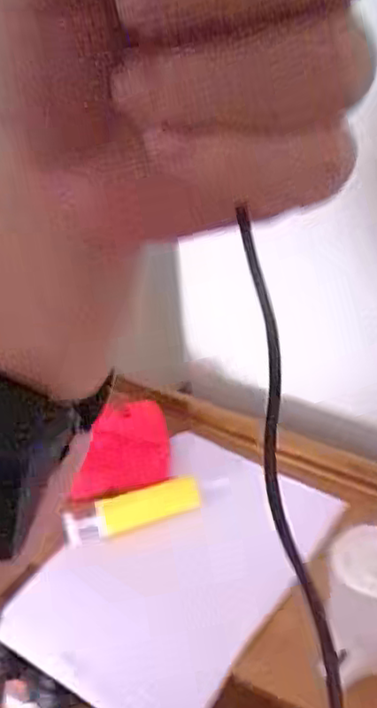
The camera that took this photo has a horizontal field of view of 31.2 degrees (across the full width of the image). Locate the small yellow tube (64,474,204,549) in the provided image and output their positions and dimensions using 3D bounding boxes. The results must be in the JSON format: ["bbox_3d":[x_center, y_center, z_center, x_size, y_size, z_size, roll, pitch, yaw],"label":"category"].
[{"bbox_3d":[-0.060,0.163,0.709,0.142,0.030,0.033,-15,37,-12],"label":"small yellow tube"}]

